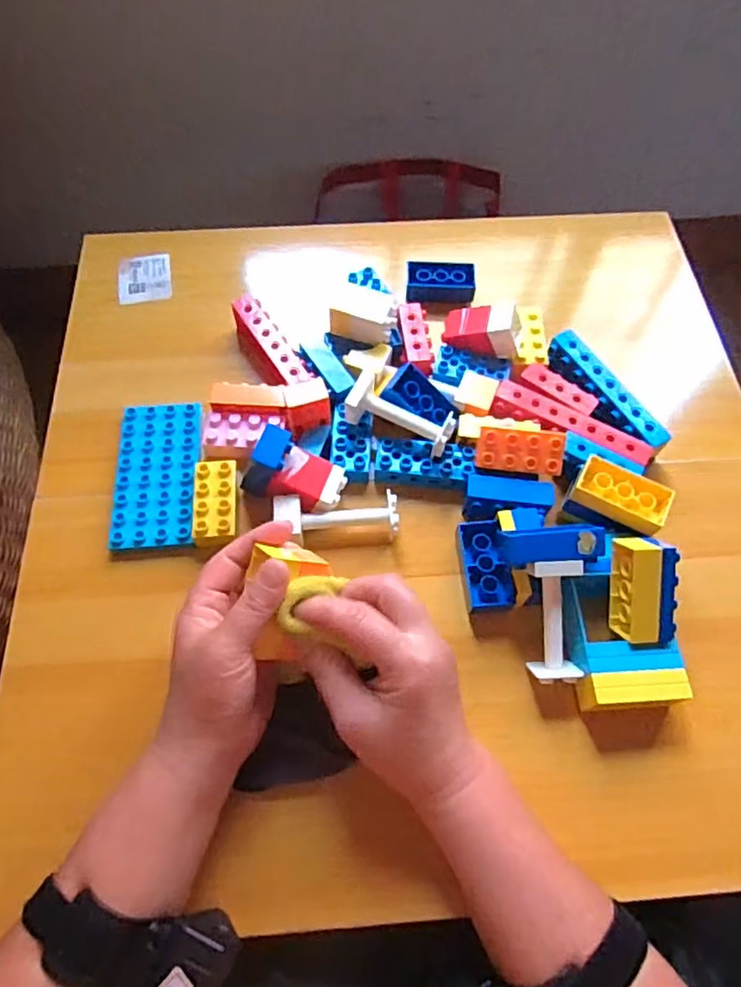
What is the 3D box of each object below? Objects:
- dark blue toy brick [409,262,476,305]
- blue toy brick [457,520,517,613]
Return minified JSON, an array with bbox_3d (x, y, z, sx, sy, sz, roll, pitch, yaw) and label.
[{"bbox_3d":[0.066,-0.196,0.578,0.062,0.026,0.028,3,63,0],"label":"dark blue toy brick"},{"bbox_3d":[0.083,0.053,0.449,0.033,0.023,0.063,-12,75,8],"label":"blue toy brick"}]

